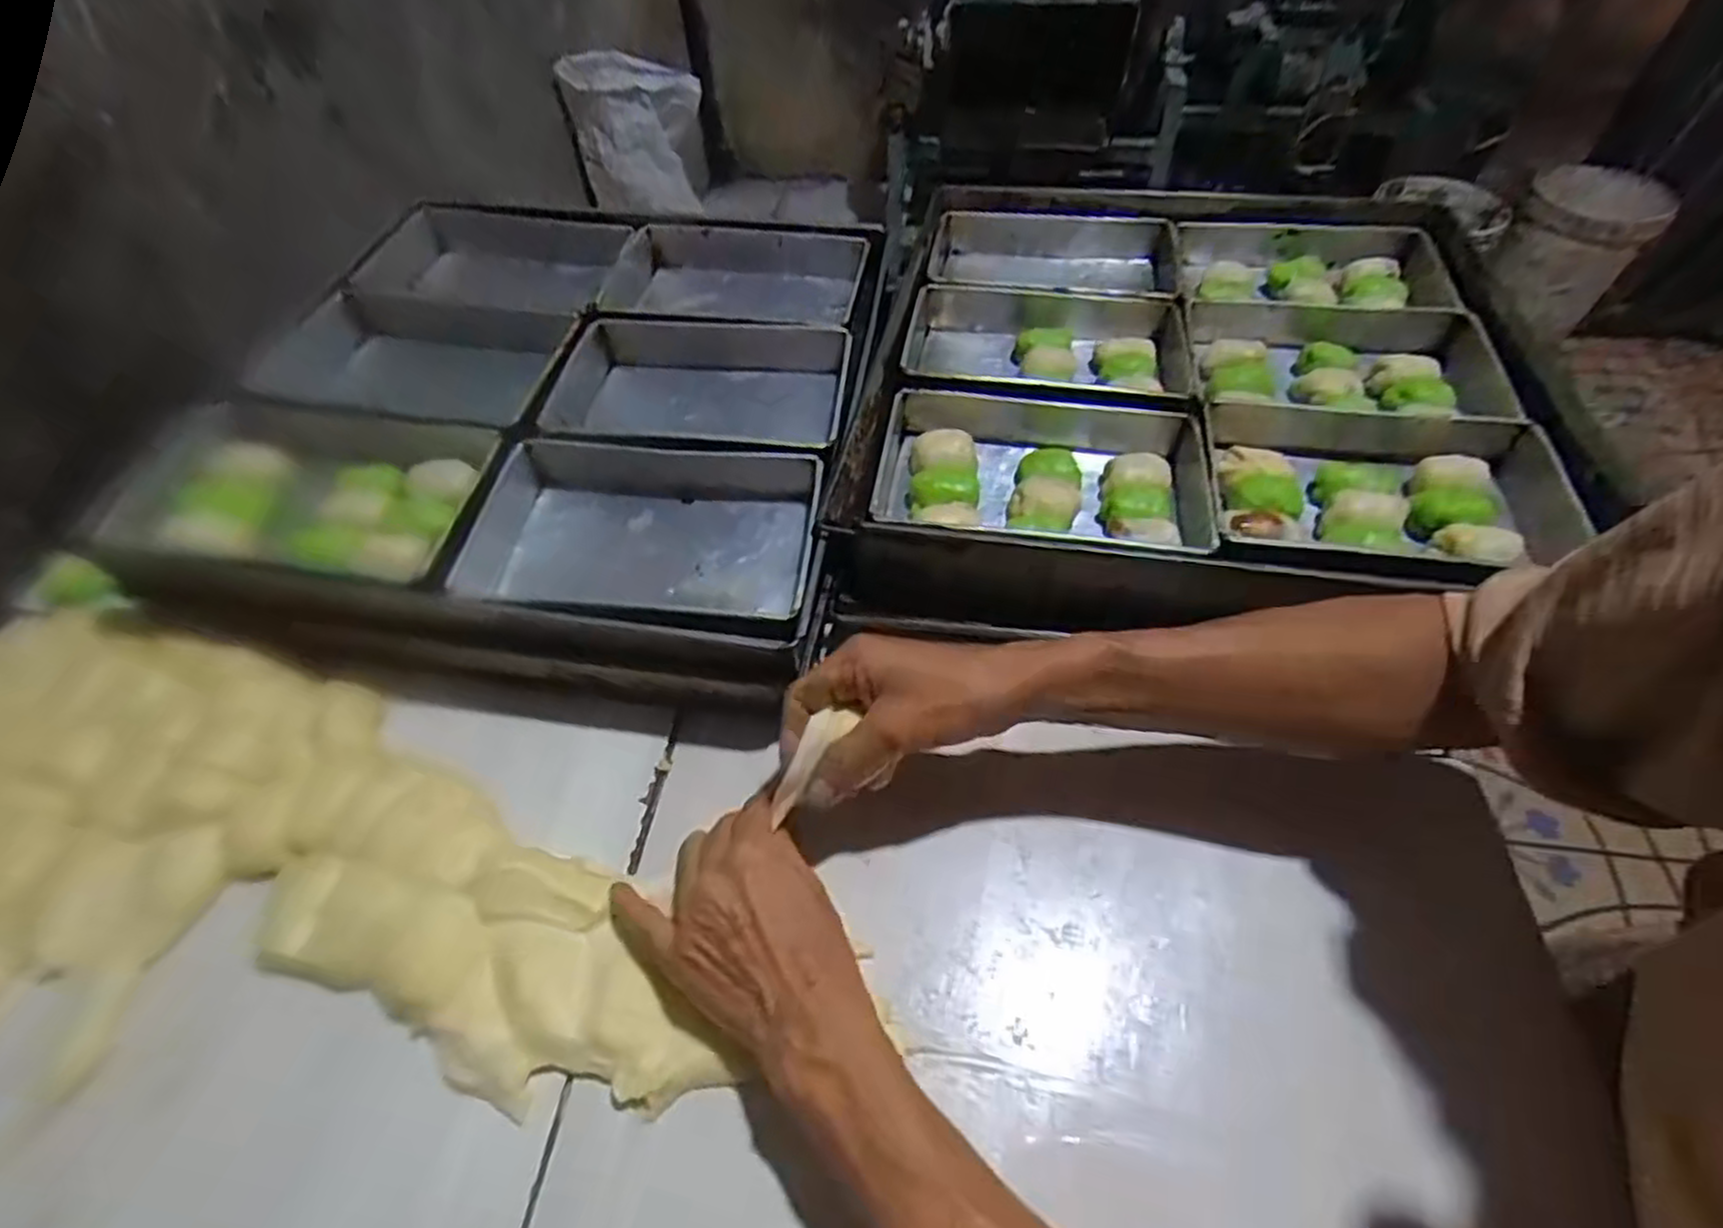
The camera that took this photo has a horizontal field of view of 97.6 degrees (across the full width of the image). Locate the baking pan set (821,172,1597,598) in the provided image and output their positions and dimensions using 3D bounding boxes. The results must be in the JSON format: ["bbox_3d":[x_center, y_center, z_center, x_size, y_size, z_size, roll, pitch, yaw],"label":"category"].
[{"bbox_3d":[0.249,-0.186,0.594,0.449,0.098,0.489,8,54,9],"label":"baking pan set"}]

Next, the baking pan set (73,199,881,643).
[{"bbox_3d":[-0.234,-0.171,0.597,0.471,0.101,0.459,4,53,6],"label":"baking pan set"}]

